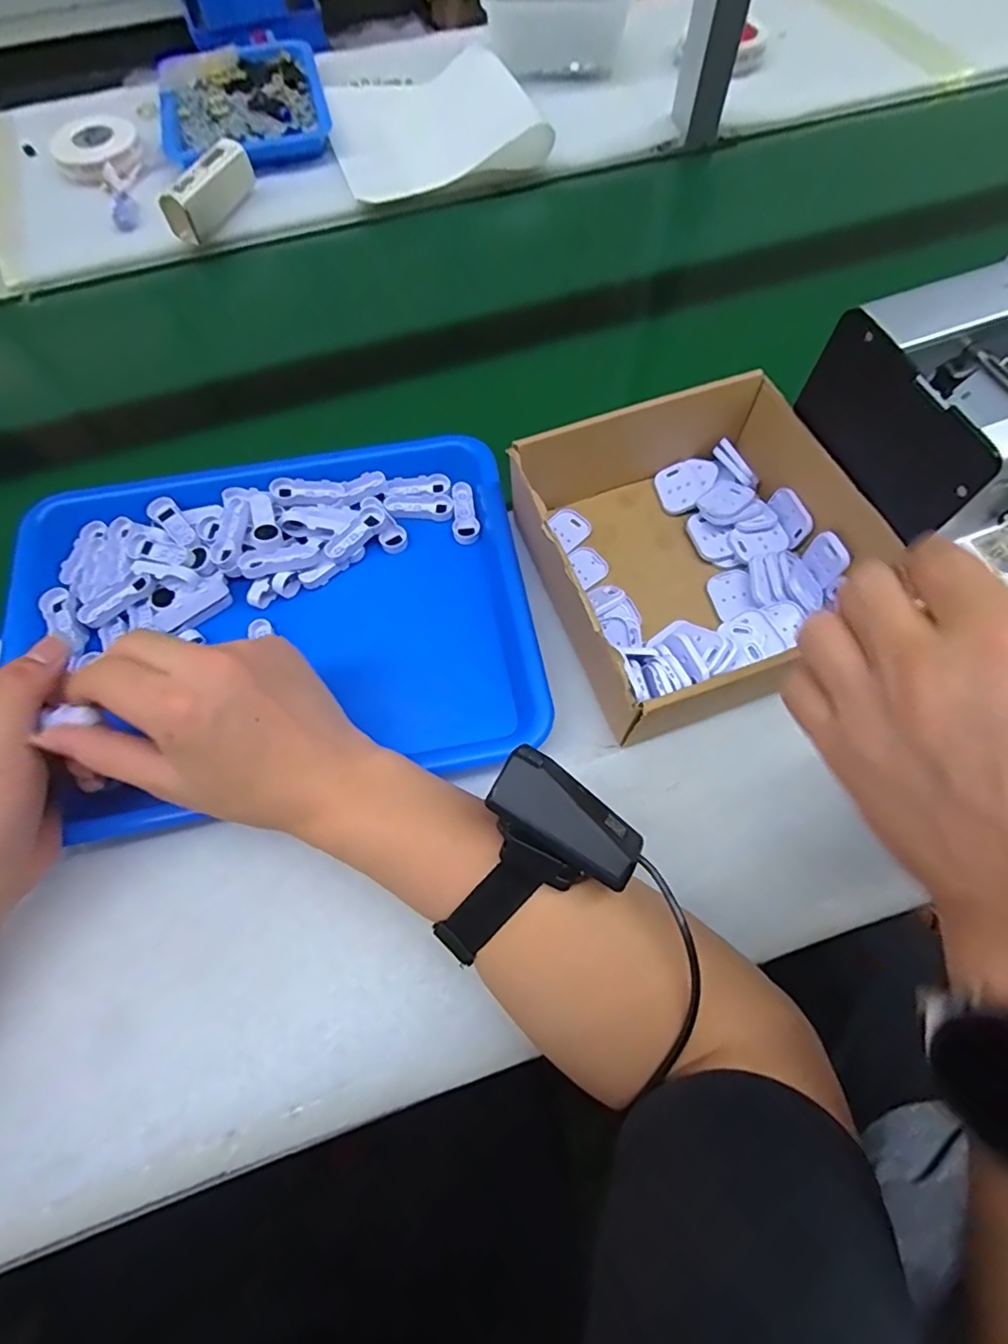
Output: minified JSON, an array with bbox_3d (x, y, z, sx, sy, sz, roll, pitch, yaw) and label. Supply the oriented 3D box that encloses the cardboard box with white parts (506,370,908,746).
[{"bbox_3d":[0.126,-0.080,0.369,0.191,0.063,0.196,-19,67,-7],"label":"cardboard box with white parts"}]

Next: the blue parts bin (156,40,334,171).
[{"bbox_3d":[-0.283,-0.617,0.626,0.172,0.034,0.195,-14,67,-5],"label":"blue parts bin"}]

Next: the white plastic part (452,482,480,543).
[{"bbox_3d":[-0.029,-0.120,0.428,0.019,0.006,0.050,-3,66,0],"label":"white plastic part"}]

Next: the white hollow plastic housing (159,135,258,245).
[{"bbox_3d":[-0.287,-0.472,0.557,0.024,0.036,0.116,19,68,9],"label":"white hollow plastic housing"}]

